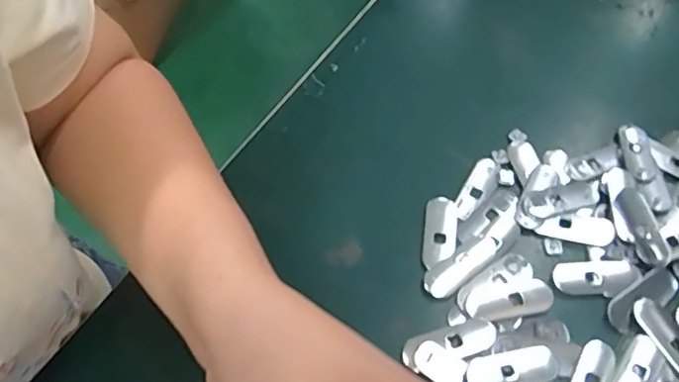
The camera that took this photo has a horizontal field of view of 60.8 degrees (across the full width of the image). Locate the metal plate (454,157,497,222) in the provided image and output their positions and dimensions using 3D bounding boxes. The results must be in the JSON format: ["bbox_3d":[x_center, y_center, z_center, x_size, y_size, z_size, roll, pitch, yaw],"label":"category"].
[{"bbox_3d":[0.088,-0.001,0.371,0.017,0.004,0.050,27,61,17],"label":"metal plate"}]

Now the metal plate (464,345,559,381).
[{"bbox_3d":[0.090,0.093,0.303,0.050,0.004,0.019,-10,58,-6],"label":"metal plate"}]

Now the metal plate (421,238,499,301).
[{"bbox_3d":[0.072,0.043,0.338,0.053,0.004,0.018,-32,63,-19],"label":"metal plate"}]

